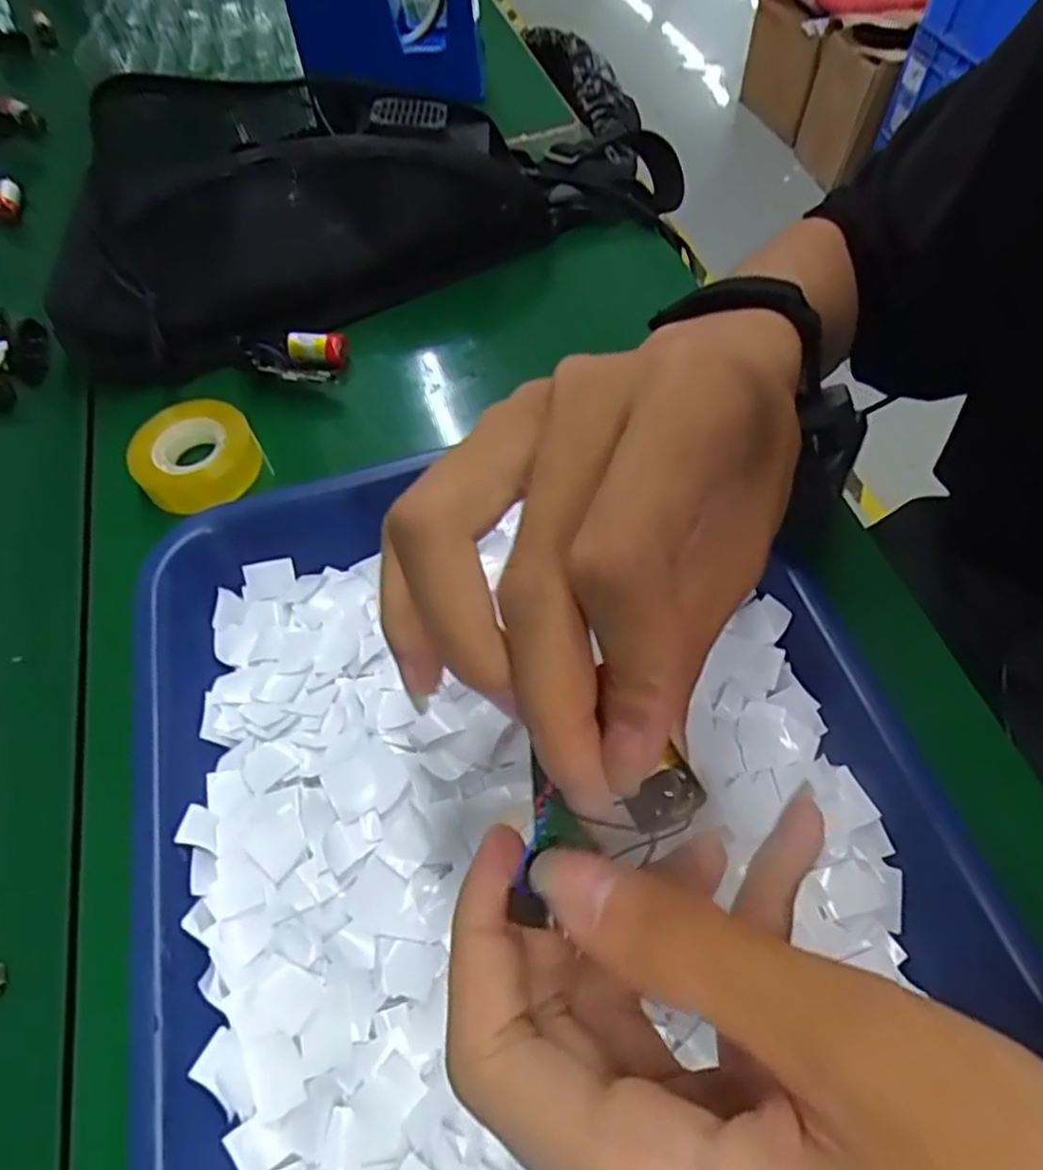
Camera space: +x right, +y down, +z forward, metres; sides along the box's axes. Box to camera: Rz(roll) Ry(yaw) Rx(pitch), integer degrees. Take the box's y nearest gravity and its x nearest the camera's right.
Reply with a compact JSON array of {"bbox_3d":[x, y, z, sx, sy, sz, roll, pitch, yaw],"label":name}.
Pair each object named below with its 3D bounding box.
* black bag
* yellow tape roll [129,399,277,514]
[{"bbox_3d":[-0.078,-0.242,0.416,0.391,0.104,0.120,-29,63,-18],"label":"black bag"},{"bbox_3d":[-0.158,-0.062,0.349,0.056,0.022,0.059,-27,60,-15],"label":"yellow tape roll"}]

